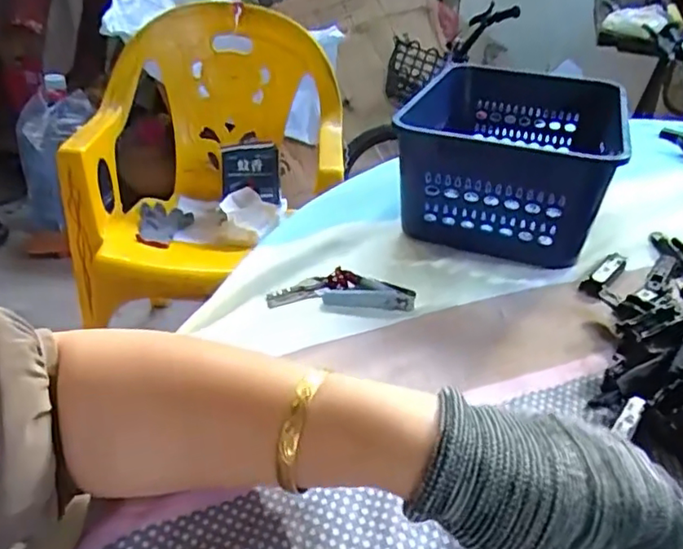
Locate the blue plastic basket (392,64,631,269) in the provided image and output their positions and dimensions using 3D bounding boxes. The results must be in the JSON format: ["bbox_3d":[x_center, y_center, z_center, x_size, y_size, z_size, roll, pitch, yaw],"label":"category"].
[{"bbox_3d":[0.154,-0.114,0.551,0.163,0.092,0.255,15,34,16],"label":"blue plastic basket"}]

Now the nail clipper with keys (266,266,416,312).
[{"bbox_3d":[-0.001,0.009,0.424,0.099,0.012,0.040,0,33,-7],"label":"nail clipper with keys"}]

